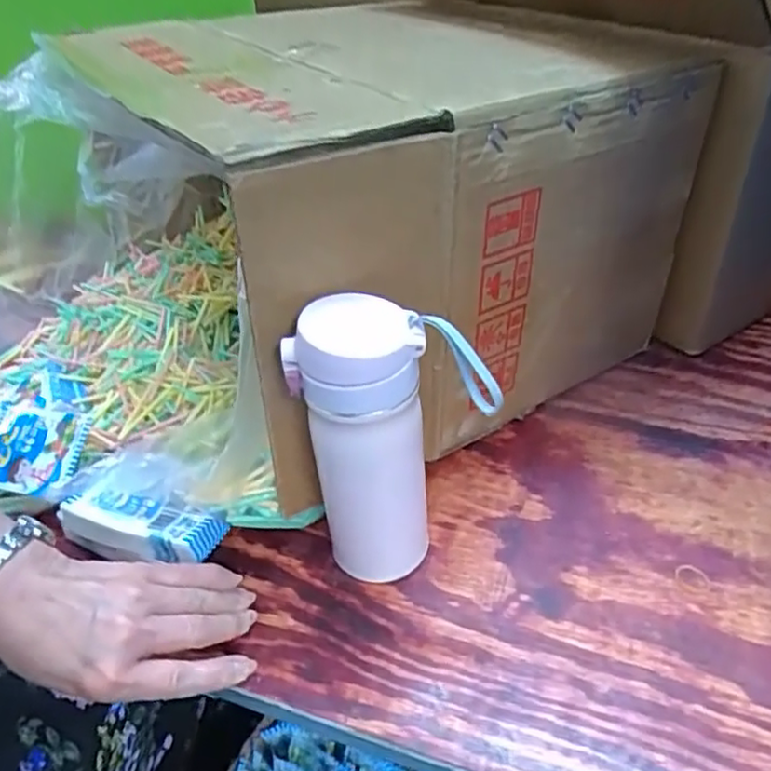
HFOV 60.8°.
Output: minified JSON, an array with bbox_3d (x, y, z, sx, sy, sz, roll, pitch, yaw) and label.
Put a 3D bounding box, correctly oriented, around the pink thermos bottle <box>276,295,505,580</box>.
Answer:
[{"bbox_3d":[0.005,0.038,0.407,0.111,0.190,0.063,-9,40,-5],"label":"pink thermos bottle"}]

